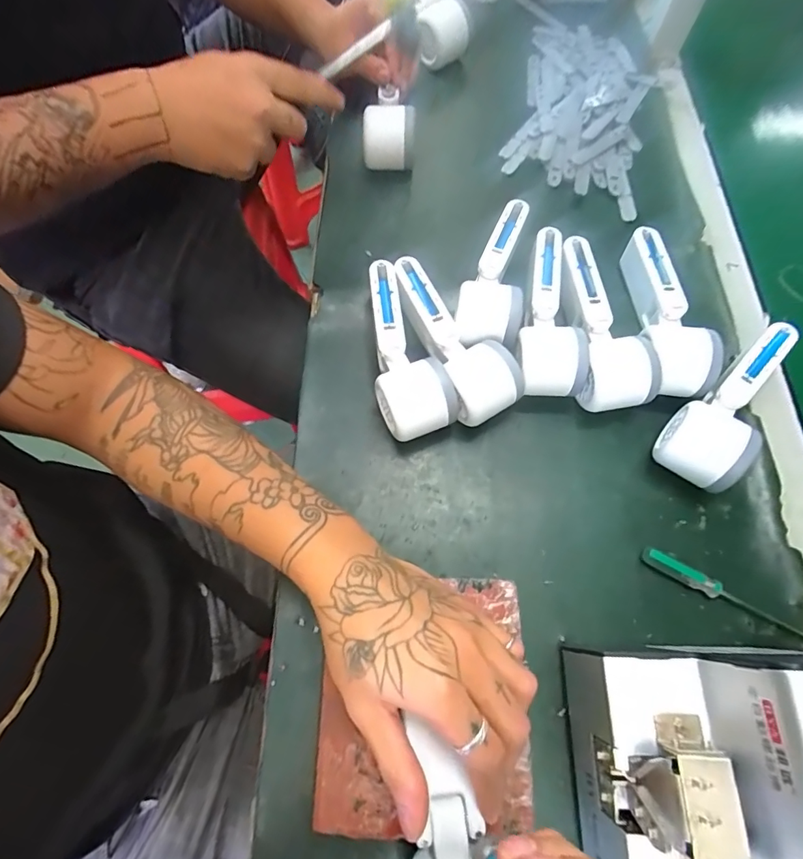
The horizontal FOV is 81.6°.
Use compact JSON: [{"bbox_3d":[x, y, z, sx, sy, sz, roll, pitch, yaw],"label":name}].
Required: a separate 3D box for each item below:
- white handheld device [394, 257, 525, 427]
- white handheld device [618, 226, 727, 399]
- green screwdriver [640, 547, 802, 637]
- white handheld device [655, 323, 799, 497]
[{"bbox_3d":[0.045,-0.082,0.411,0.049,0.060,0.162,-21,69,-8],"label":"white handheld device"},{"bbox_3d":[0.236,-0.107,0.424,0.057,0.053,0.166,2,68,1],"label":"white handheld device"},{"bbox_3d":[0.247,0.126,0.351,0.132,0.016,0.012,28,71,11],"label":"green screwdriver"},{"bbox_3d":[0.281,-0.018,0.390,0.160,0.054,0.061,-40,73,-14],"label":"white handheld device"}]

